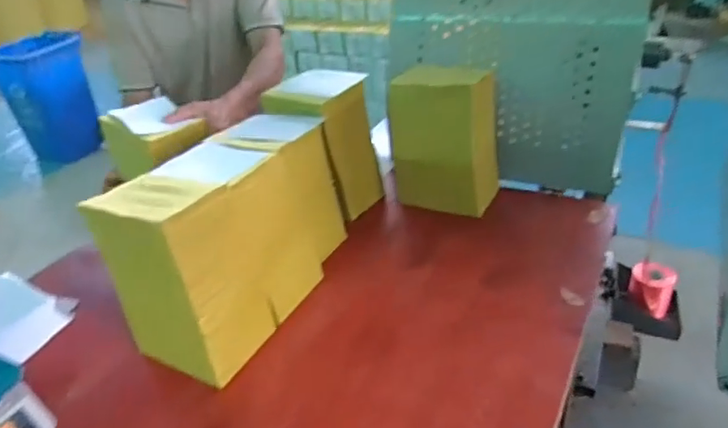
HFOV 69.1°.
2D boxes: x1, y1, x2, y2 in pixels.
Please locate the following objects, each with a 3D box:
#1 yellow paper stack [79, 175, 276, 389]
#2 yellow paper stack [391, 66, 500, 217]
[{"bbox_3d":[-0.243,0.084,0.721,0.175,0.240,0.137,13,37,26],"label":"yellow paper stack"},{"bbox_3d":[0.140,-0.121,0.956,0.179,0.243,0.114,11,36,23],"label":"yellow paper stack"}]

